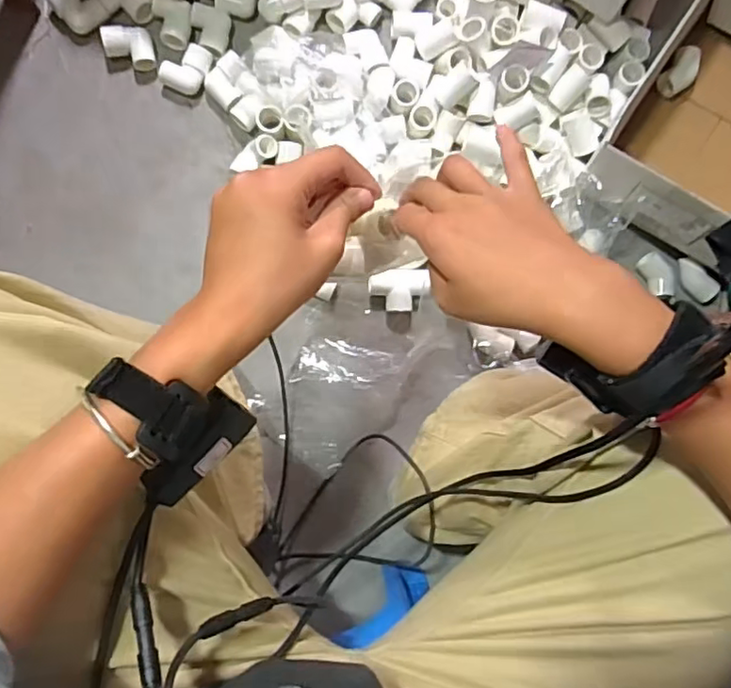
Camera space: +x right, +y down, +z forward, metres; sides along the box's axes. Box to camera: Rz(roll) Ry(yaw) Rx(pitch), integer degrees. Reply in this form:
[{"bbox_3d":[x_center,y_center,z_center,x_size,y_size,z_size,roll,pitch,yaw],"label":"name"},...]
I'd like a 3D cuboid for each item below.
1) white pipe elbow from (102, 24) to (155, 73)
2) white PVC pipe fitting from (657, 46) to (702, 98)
[{"bbox_3d":[-0.275,-0.344,0.706,0.056,0.023,0.047,-3,89,-6],"label":"white pipe elbow"},{"bbox_3d":[0.398,-0.344,0.763,0.034,0.034,0.056,31,85,-5],"label":"white PVC pipe fitting"}]

